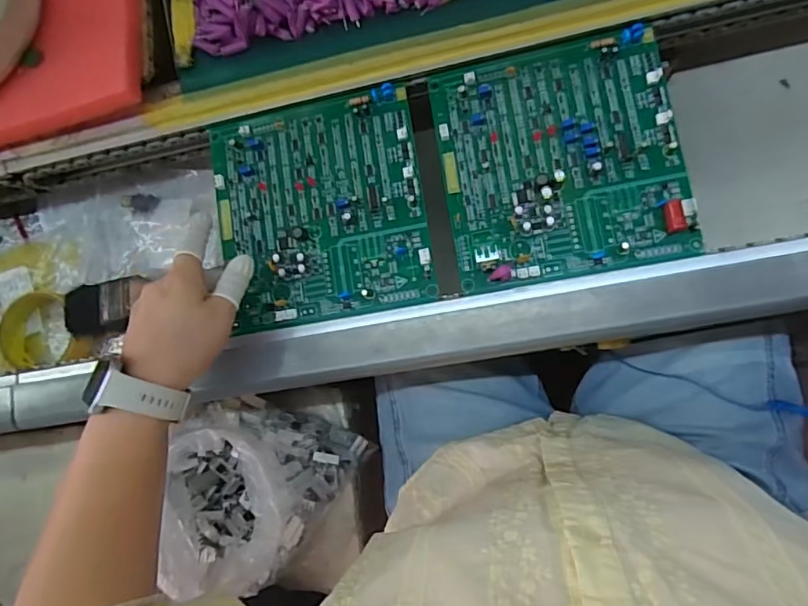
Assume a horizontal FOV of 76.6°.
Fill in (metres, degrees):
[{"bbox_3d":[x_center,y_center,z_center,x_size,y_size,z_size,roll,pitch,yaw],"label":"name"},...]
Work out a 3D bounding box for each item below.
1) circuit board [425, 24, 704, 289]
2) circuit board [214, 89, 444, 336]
[{"bbox_3d":[0.120,-0.112,0.398,0.177,0.023,0.182,-9,83,5],"label":"circuit board"},{"bbox_3d":[-0.071,-0.077,0.429,0.174,0.013,0.182,-9,83,5],"label":"circuit board"}]

